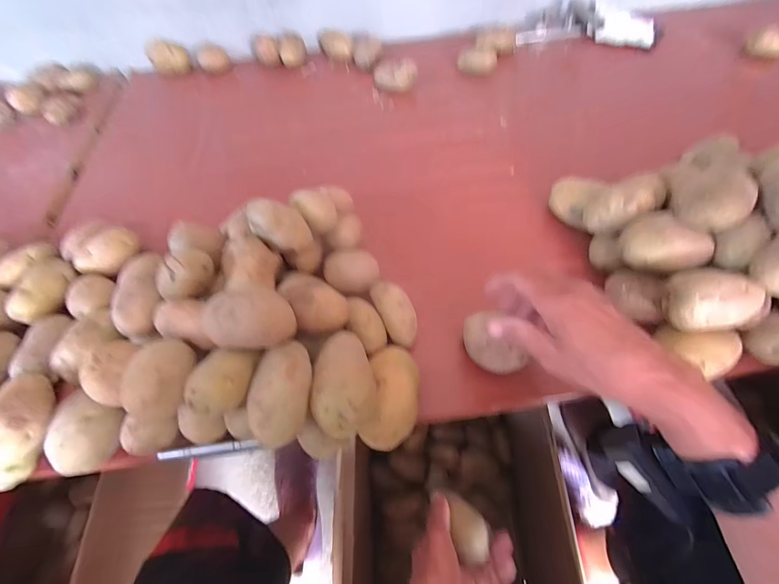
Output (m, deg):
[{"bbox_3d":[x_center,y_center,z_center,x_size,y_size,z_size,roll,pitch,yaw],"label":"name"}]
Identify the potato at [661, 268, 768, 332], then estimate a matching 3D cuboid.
[{"bbox_3d":[0.299,0.010,0.334,0.071,0.055,0.055,-13,59,-5],"label":"potato"}]

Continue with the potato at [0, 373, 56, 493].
[{"bbox_3d":[-0.340,0.133,0.313,0.056,0.050,0.100,21,92,14],"label":"potato"}]

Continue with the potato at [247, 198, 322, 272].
[{"bbox_3d":[-0.112,-0.061,0.387,0.032,0.095,0.044,-1,49,51],"label":"potato"}]

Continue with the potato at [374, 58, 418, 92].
[{"bbox_3d":[0.011,-0.388,0.637,0.075,0.049,0.051,0,60,3],"label":"potato"}]

